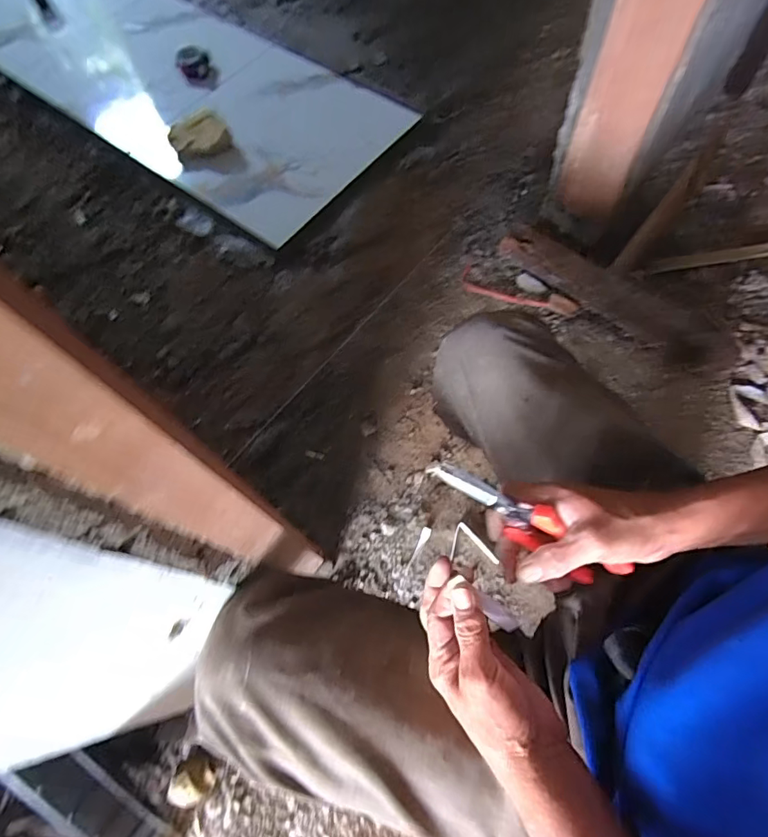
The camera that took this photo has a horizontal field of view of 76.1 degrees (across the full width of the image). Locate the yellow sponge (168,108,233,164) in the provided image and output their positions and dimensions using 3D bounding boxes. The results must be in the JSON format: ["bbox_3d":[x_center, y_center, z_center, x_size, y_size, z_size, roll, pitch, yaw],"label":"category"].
[{"bbox_3d":[-0.400,-0.609,1.060,0.133,0.057,0.065,-22,67,-6],"label":"yellow sponge"}]

